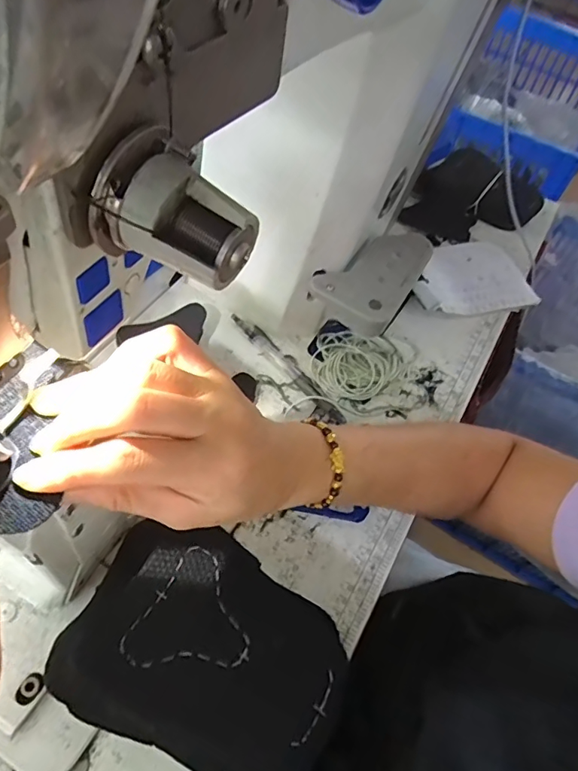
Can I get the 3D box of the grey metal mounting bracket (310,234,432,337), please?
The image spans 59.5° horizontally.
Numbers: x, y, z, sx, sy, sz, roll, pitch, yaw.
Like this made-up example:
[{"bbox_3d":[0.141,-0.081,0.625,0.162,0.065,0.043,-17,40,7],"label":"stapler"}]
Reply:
[{"bbox_3d":[0.075,-0.095,0.425,0.064,0.030,0.121,34,59,15],"label":"grey metal mounting bracket"}]

